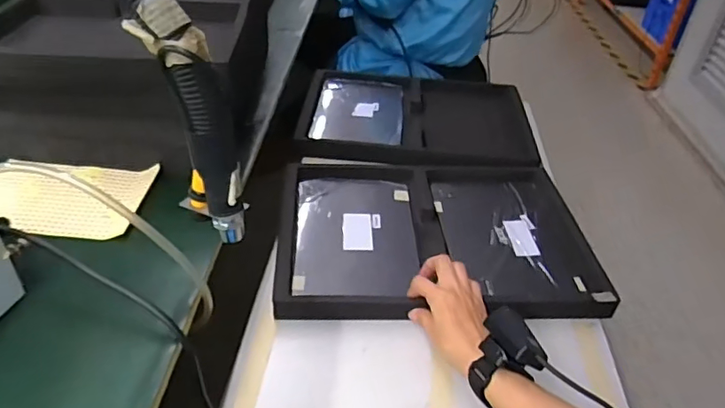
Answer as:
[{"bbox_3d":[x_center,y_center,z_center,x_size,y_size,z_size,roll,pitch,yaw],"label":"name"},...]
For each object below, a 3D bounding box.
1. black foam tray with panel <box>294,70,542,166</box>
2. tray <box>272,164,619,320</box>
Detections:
[{"bbox_3d":[0.107,-0.180,1.041,0.429,0.033,0.357,6,37,2],"label":"black foam tray with panel"},{"bbox_3d":[0.101,0.033,0.770,0.423,0.029,0.312,1,37,-4],"label":"tray"}]

